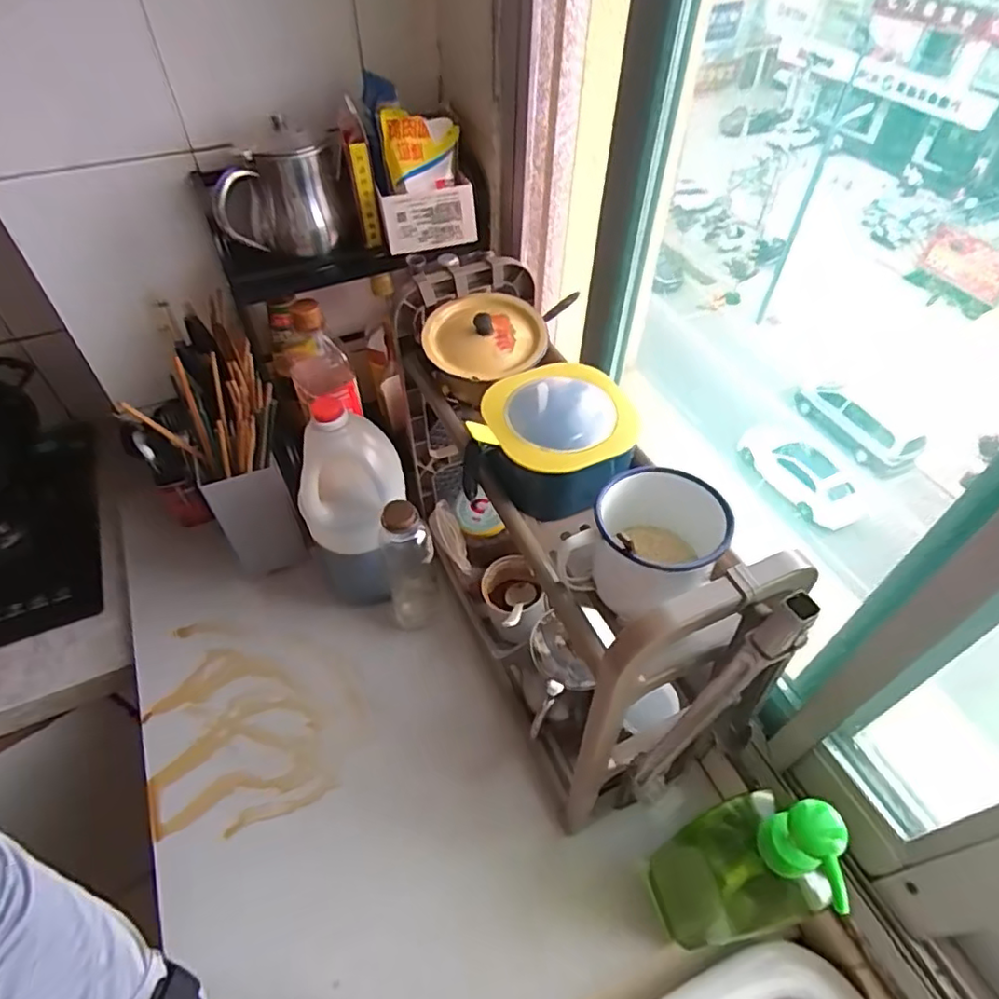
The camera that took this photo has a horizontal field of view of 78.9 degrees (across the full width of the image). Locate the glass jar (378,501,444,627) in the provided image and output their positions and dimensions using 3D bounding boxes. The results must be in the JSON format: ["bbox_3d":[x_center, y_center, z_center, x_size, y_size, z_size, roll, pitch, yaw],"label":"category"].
[{"bbox_3d":[-0.106,0.072,0.707,0.056,0.202,0.070,-12,52,-11],"label":"glass jar"}]

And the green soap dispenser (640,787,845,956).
[{"bbox_3d":[0.180,0.285,0.466,0.060,0.265,0.080,-10,52,-9],"label":"green soap dispenser"}]

